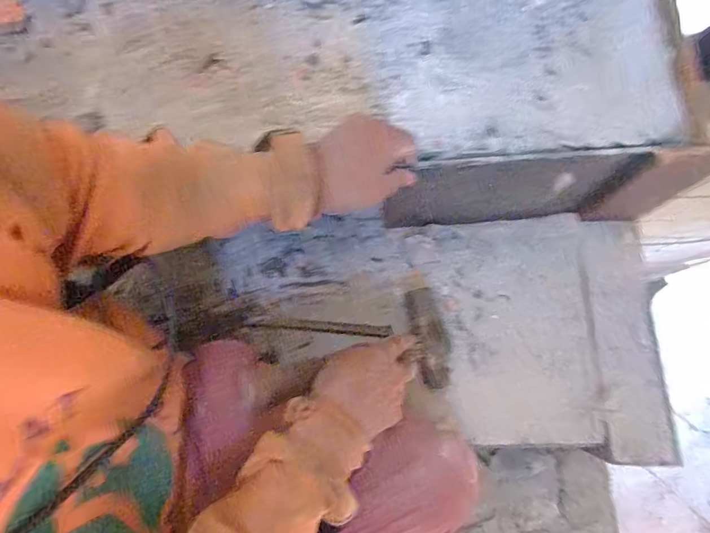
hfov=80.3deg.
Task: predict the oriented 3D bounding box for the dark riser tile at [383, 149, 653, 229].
[{"bbox_3d":[0.161,-0.083,0.491,0.239,0.162,0.015,-3,76,1],"label":"dark riser tile"}]

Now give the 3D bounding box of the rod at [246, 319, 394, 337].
[{"bbox_3d":[-0.045,0.078,0.548,0.183,0.008,0.015,4,76,2],"label":"rod"}]

